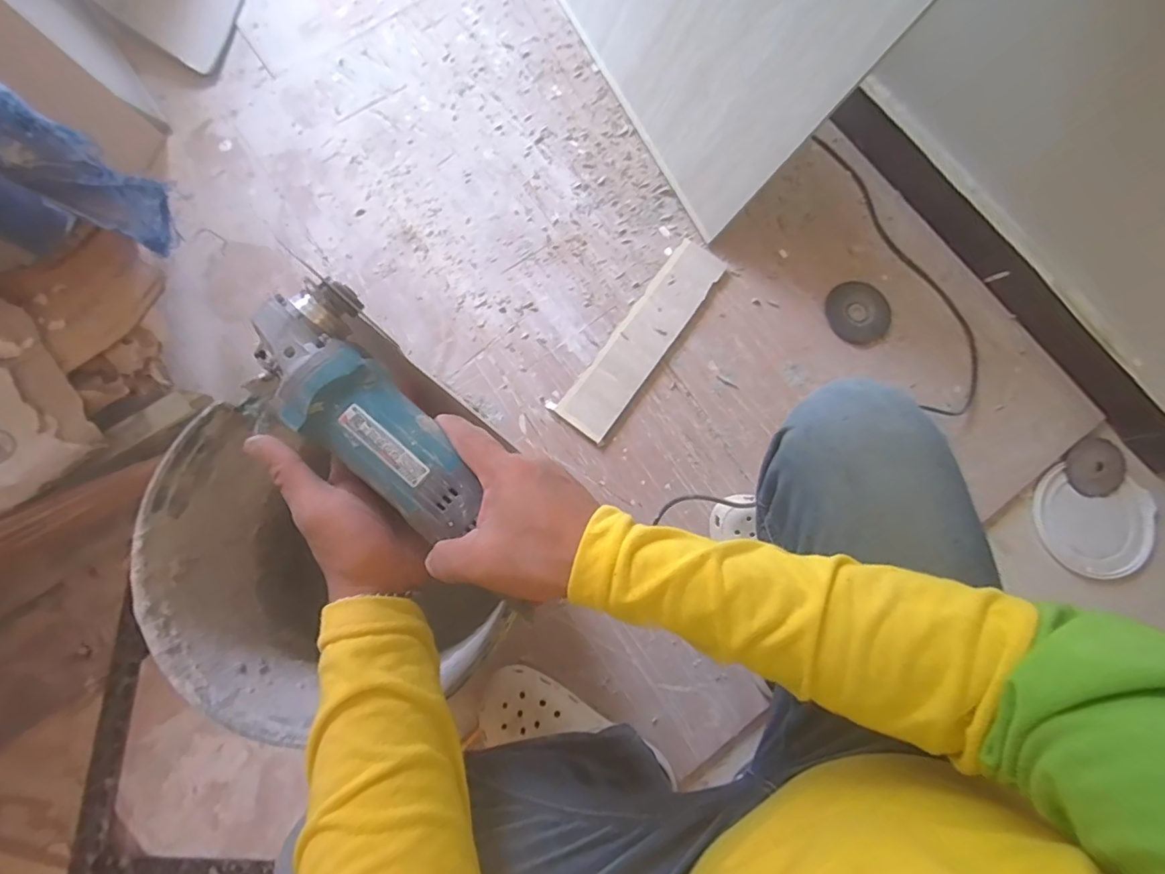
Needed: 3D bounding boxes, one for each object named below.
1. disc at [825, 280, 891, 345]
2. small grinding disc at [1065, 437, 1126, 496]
[{"bbox_3d":[0.427,-0.195,0.813,0.096,0.005,0.097,0,79,-1],"label":"disc"},{"bbox_3d":[0.758,0.045,0.777,0.090,0.007,0.082,-18,88,-3],"label":"small grinding disc"}]

